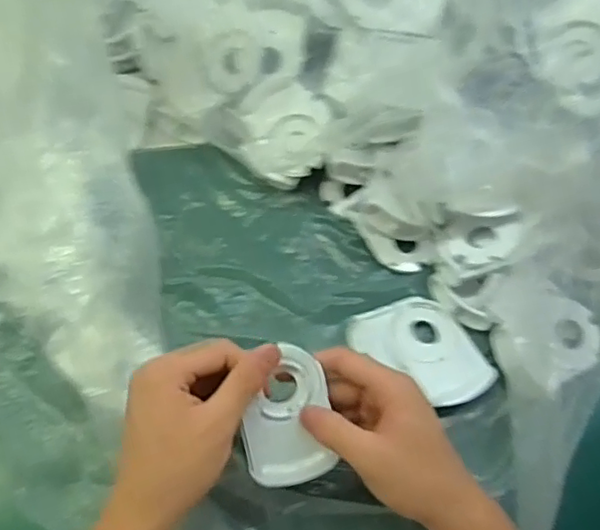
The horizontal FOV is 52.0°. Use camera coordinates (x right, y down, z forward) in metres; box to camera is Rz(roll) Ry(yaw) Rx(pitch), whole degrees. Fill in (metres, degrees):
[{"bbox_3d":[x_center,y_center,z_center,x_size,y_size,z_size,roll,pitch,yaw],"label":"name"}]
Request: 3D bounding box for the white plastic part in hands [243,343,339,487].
[{"bbox_3d":[-0.009,0.095,0.382,0.054,0.007,0.085,-11,99,-8],"label":"white plastic part in hands"}]

